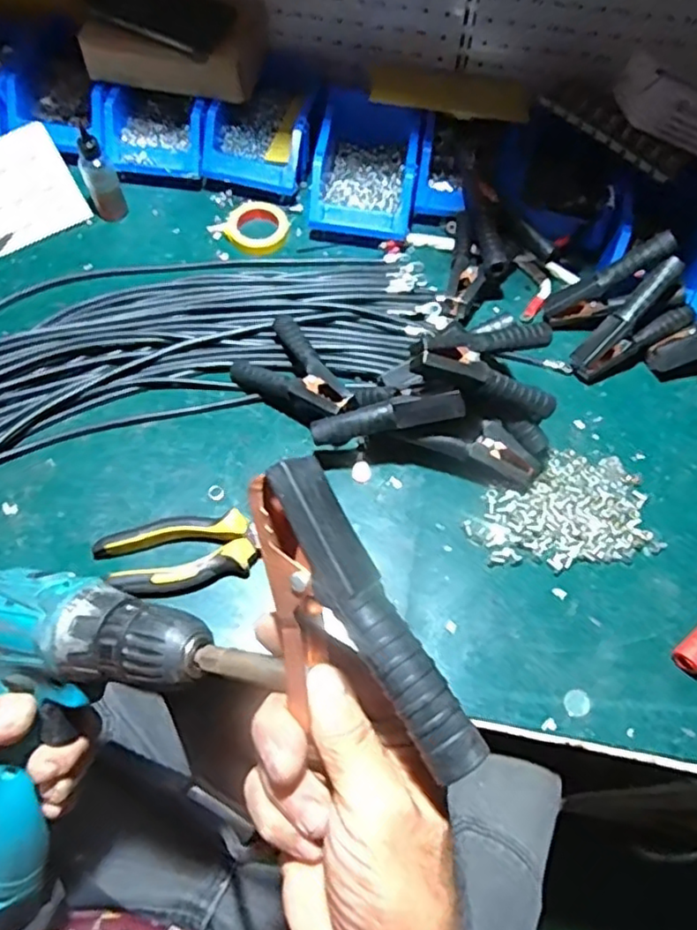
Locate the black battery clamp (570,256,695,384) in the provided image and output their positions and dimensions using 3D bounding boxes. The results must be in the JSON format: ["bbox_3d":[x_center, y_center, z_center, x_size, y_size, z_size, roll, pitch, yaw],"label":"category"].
[{"bbox_3d":[0.295,-0.139,0.663,0.137,0.071,0.028,-47,36,7],"label":"black battery clamp"}]

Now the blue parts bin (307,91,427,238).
[{"bbox_3d":[0.023,-0.358,0.746,0.113,0.062,0.186,8,64,3],"label":"blue parts bin"}]

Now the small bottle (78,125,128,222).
[{"bbox_3d":[-0.281,-0.327,0.713,0.038,0.097,0.032,-21,66,-11],"label":"small bottle"}]

